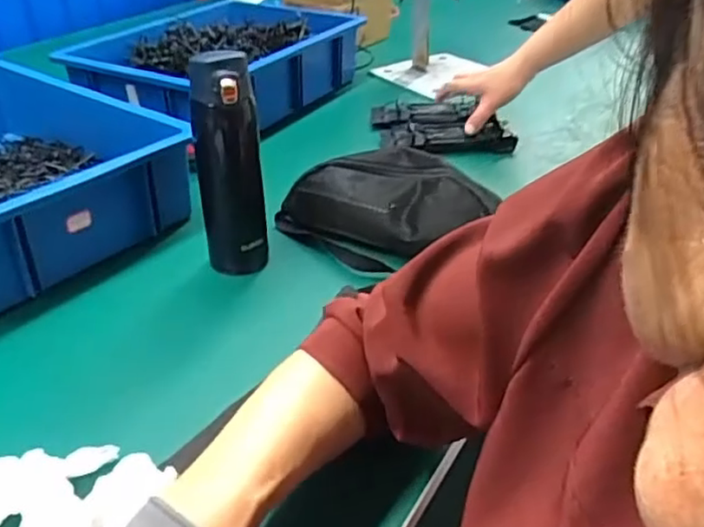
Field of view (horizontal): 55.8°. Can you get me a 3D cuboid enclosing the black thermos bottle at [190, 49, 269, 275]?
[{"bbox_3d":[-0.123,-0.098,0.674,0.063,0.225,0.063,-5,33,-9],"label":"black thermos bottle"}]

